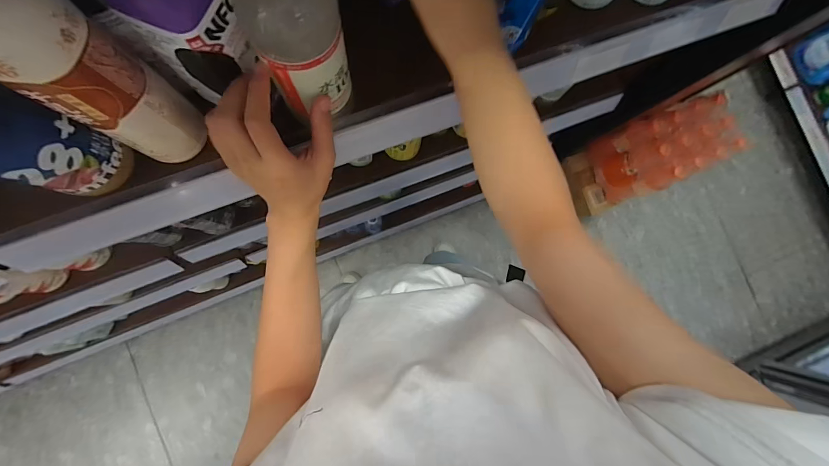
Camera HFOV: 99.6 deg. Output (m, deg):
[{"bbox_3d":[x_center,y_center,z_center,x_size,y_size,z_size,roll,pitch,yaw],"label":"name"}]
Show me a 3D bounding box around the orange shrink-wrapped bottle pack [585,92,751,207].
[{"bbox_3d":[0.655,-0.231,0.953,0.232,0.257,0.183,-28,89,-7],"label":"orange shrink-wrapped bottle pack"}]

